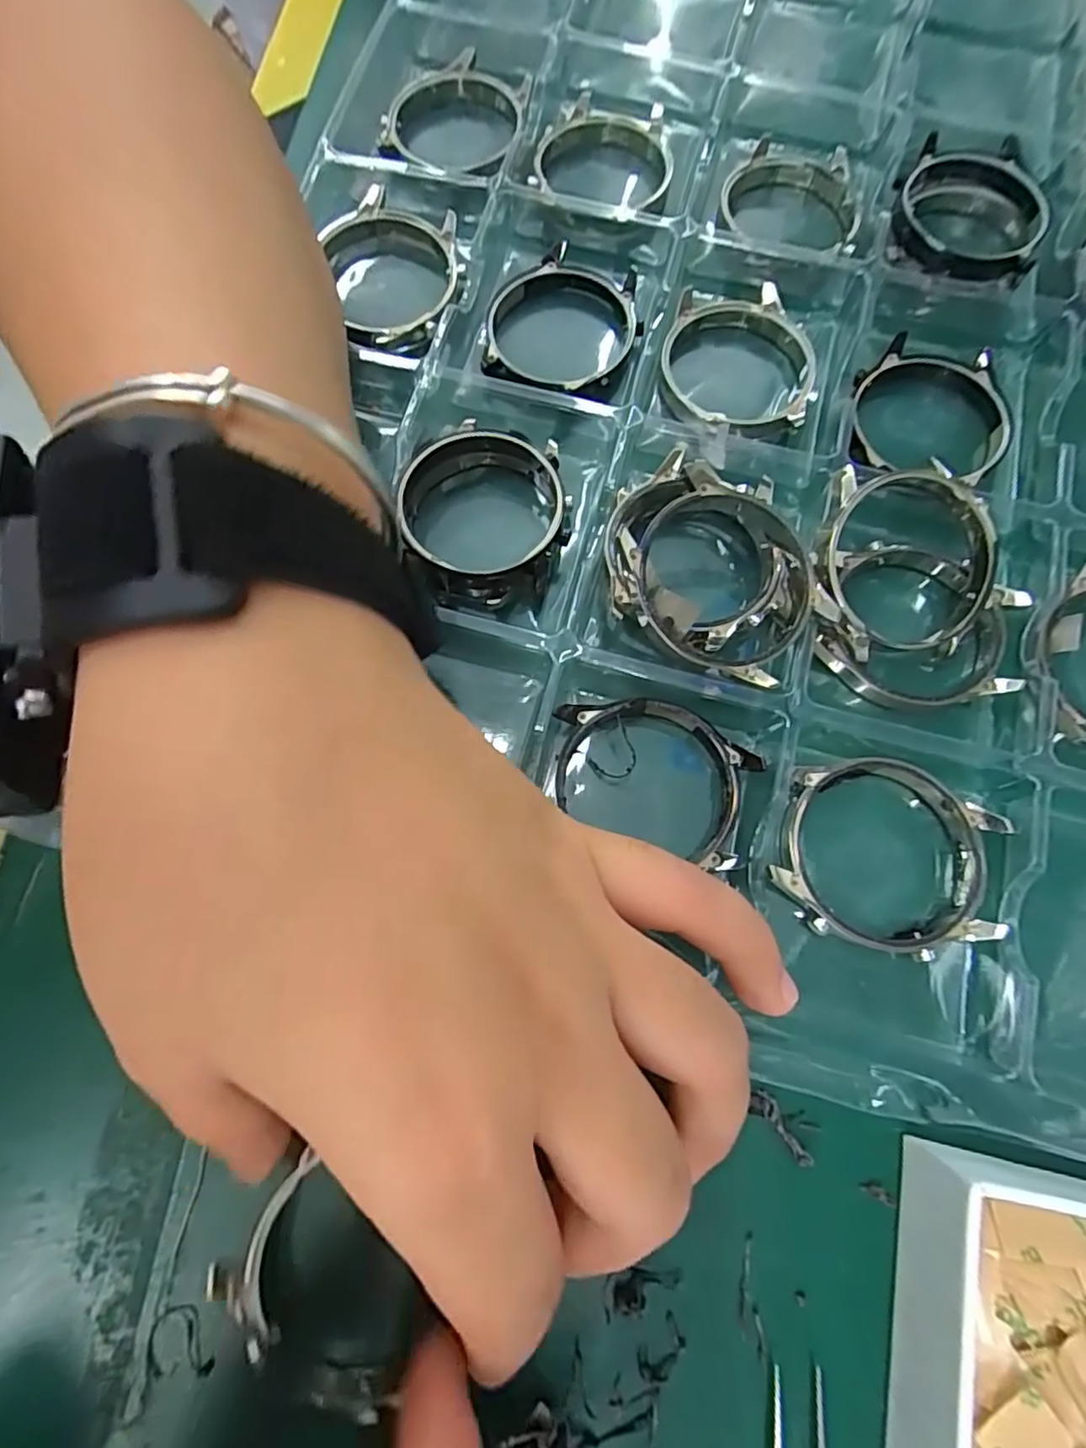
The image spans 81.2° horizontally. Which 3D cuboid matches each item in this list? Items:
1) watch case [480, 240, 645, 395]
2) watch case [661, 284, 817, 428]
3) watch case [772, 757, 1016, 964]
[{"bbox_3d":[0.006,-0.123,0.196,0.044,0.008,0.051,29,76,7],"label":"watch case"},{"bbox_3d":[0.062,-0.114,0.195,0.048,0.009,0.042,14,75,3],"label":"watch case"},{"bbox_3d":[0.085,0.032,0.156,0.052,0.010,0.045,15,75,5],"label":"watch case"}]

